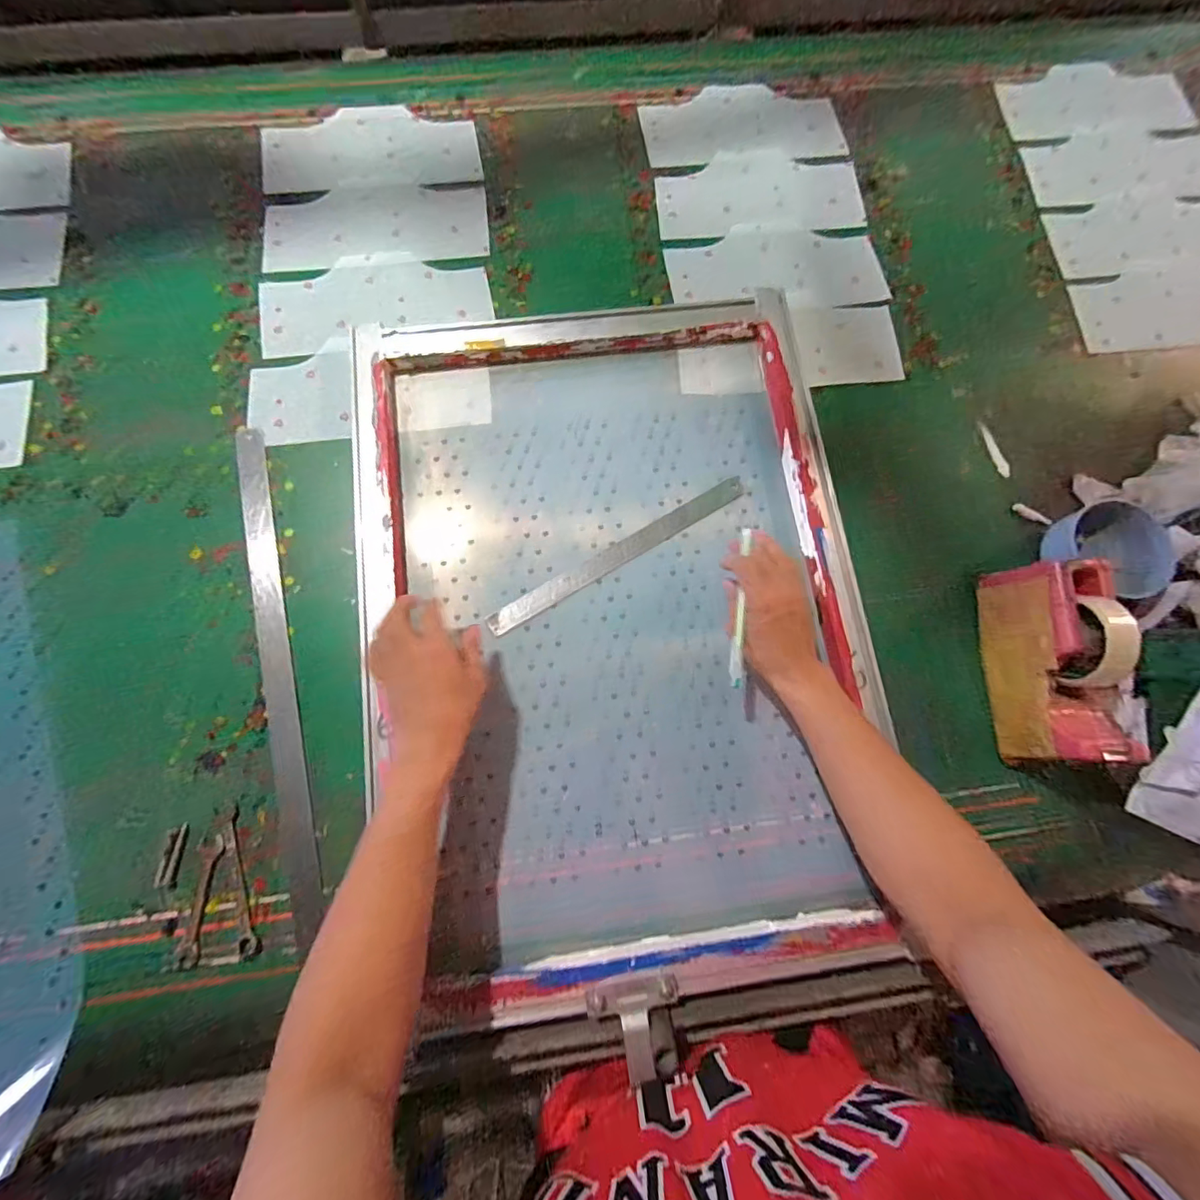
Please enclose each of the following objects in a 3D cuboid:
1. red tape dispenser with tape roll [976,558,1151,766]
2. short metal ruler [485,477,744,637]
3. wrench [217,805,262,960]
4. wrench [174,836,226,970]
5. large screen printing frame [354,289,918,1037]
[{"bbox_3d":[0.462,0.069,0.529,0.059,0.113,0.210,2,79,-1],"label":"red tape dispenser with tape roll"},{"bbox_3d":[0.023,-0.054,0.597,0.333,0.004,0.030,-31,84,-8],"label":"short metal ruler"},{"bbox_3d":[-0.354,0.275,0.504,0.019,0.005,0.137,-19,80,-5],"label":"wrench"},{"bbox_3d":[-0.389,0.294,0.502,0.020,0.006,0.115,5,79,-1],"label":"wrench"},{"bbox_3d":[0.015,0.014,0.564,0.517,0.046,0.718,-6,79,-2],"label":"large screen printing frame"}]

